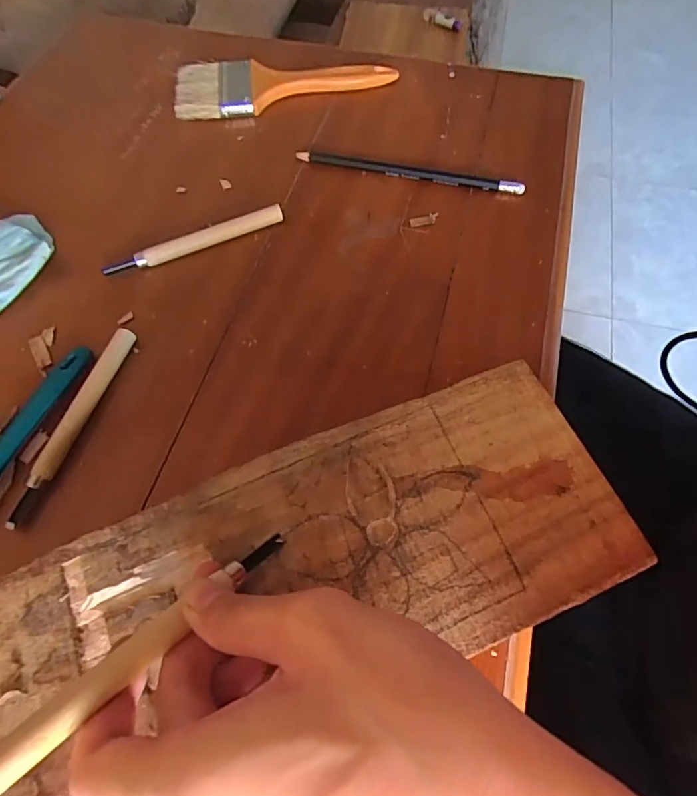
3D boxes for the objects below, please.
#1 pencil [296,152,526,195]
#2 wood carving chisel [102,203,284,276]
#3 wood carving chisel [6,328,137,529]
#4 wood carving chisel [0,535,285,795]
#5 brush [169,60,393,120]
[{"bbox_3d":[0.045,-0.172,0.371,0.172,0.008,0.010,13,64,8],"label":"pencil"},{"bbox_3d":[-0.108,-0.111,0.347,0.128,0.012,0.010,-23,65,-10],"label":"wood carving chisel"},{"bbox_3d":[-0.159,0.013,0.285,0.011,0.013,0.126,14,64,8],"label":"wood carving chisel"},{"bbox_3d":[-0.070,0.085,0.168,0.012,0.009,0.127,39,43,19],"label":"wood carving chisel"},{"bbox_3d":[-0.055,-0.271,0.421,0.186,0.015,0.064,-4,63,-1],"label":"brush"}]

